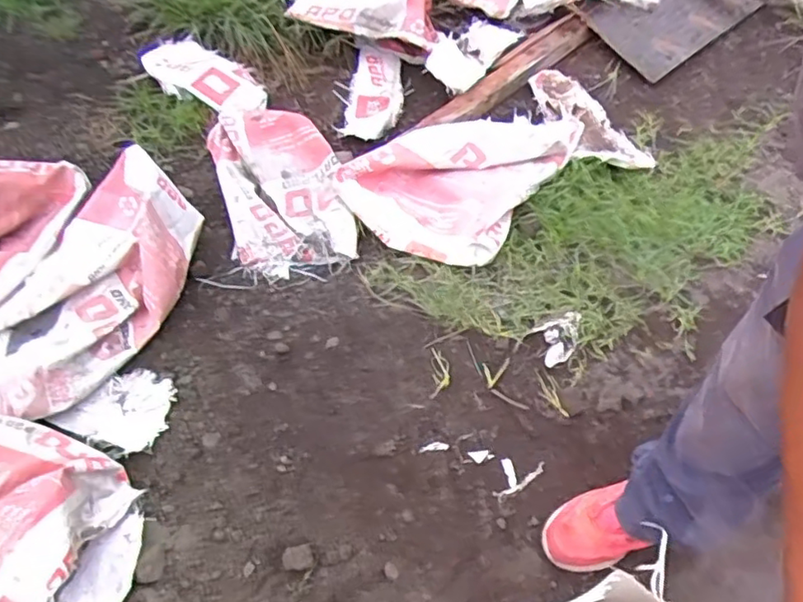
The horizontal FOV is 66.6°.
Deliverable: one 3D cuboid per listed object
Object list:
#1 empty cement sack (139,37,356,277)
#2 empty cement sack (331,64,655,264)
[{"bbox_3d":[-0.333,-0.348,1.369,0.267,0.146,0.681,-24,60,-14],"label":"empty cement sack"},{"bbox_3d":[0.212,-0.292,1.339,0.675,0.122,0.330,-30,64,-18],"label":"empty cement sack"}]

